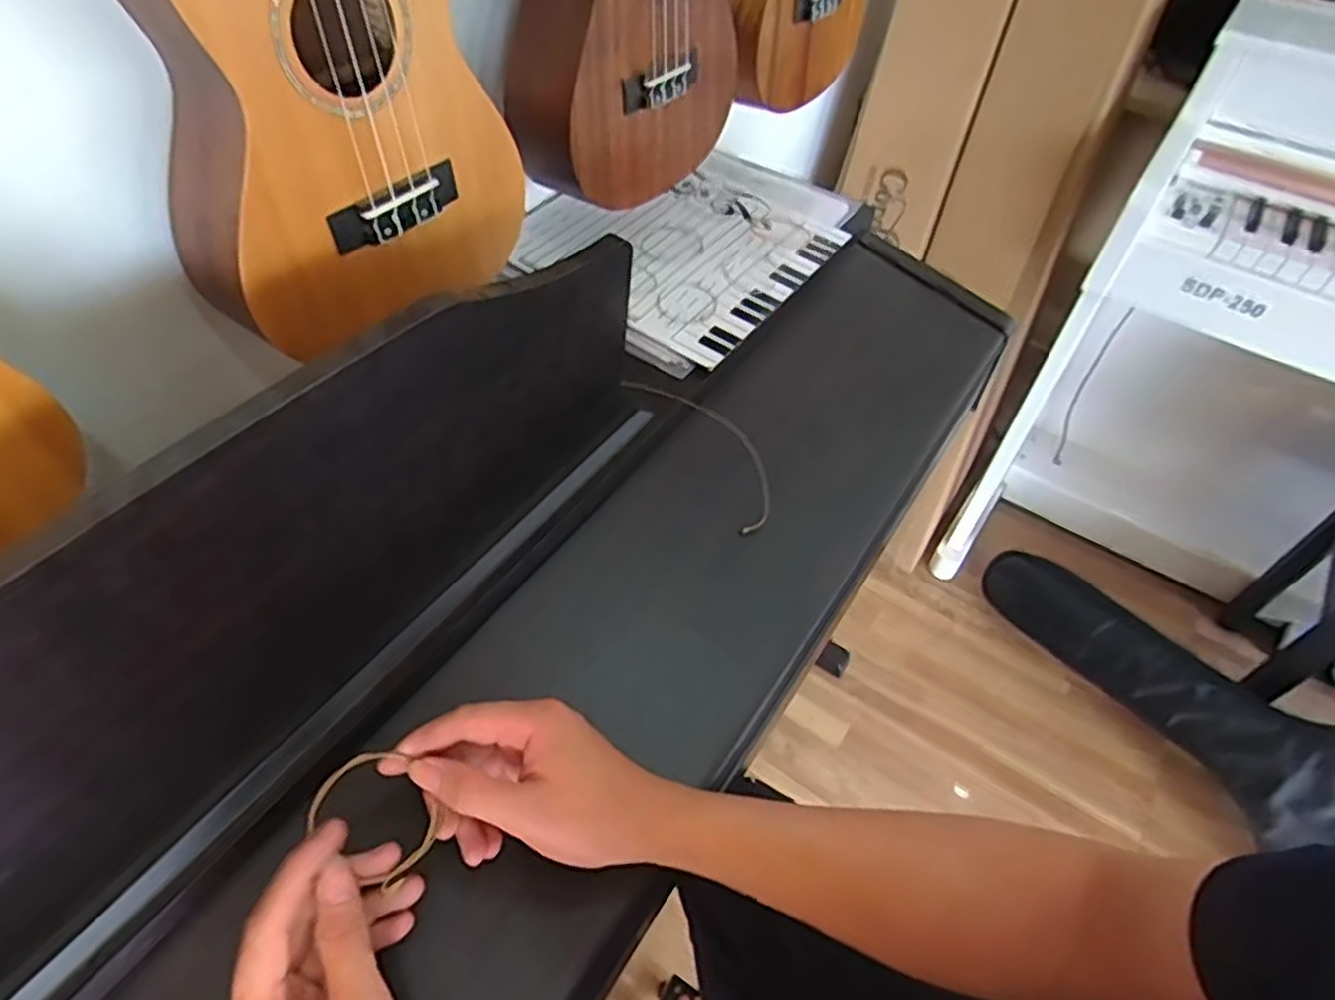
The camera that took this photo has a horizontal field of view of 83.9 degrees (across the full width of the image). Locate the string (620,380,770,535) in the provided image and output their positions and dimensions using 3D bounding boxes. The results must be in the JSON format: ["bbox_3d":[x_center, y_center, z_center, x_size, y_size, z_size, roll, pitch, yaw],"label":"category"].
[{"bbox_3d":[0.030,-0.046,0.564,0.048,0.011,0.153,-38,79,1],"label":"string"}]

